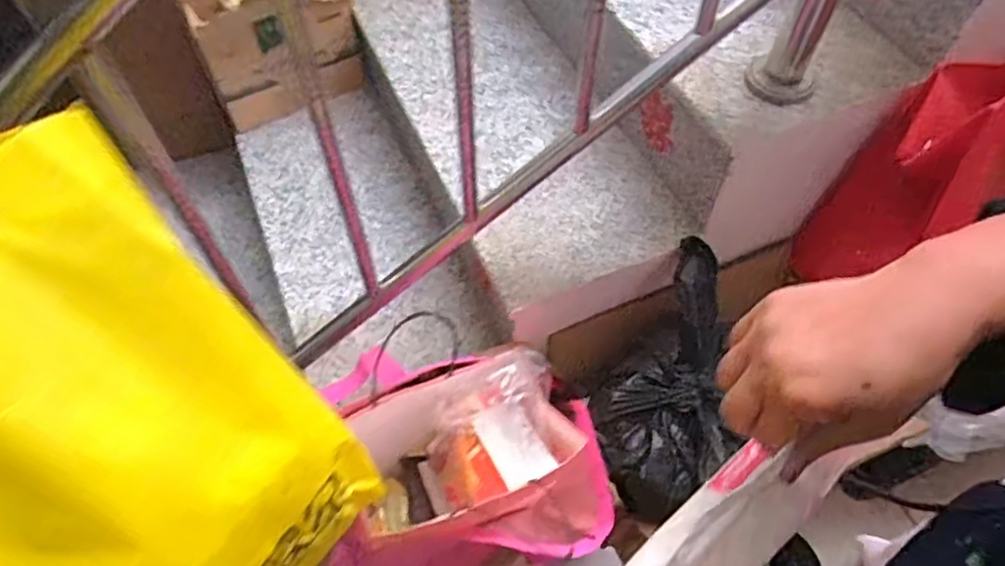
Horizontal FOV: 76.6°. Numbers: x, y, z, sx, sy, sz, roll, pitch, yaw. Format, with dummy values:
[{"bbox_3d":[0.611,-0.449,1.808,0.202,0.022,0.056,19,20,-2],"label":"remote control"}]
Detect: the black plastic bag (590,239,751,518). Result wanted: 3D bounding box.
[{"bbox_3d":[0.225,0.130,0.860,0.169,0.112,0.347,14,79,11],"label":"black plastic bag"}]

